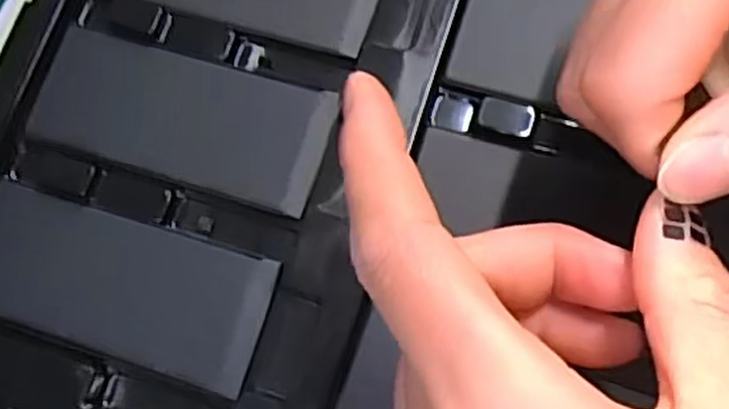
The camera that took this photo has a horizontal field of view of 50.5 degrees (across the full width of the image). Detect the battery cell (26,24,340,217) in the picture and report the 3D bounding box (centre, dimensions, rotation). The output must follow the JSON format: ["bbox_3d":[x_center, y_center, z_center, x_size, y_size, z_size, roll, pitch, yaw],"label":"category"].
[{"bbox_3d":[-0.061,-0.030,0.256,0.099,0.004,0.044,16,76,6],"label":"battery cell"}]

